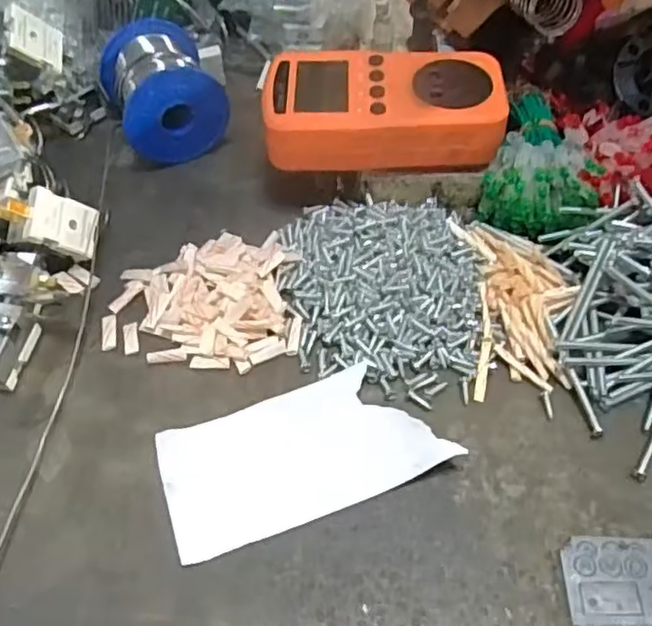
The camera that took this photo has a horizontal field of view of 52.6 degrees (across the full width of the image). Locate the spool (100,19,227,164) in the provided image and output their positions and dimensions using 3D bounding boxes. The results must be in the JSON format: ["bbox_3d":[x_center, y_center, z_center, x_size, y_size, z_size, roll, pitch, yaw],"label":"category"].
[{"bbox_3d":[-0.104,-0.140,0.419,0.064,0.059,0.074,-23,58,-14],"label":"spool"}]

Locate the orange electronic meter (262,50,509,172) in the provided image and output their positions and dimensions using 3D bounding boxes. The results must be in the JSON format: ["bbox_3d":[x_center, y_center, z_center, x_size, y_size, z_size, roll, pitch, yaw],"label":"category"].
[{"bbox_3d":[0.032,-0.112,0.363,0.125,0.032,0.060,-1,56,1],"label":"orange electronic meter"}]

